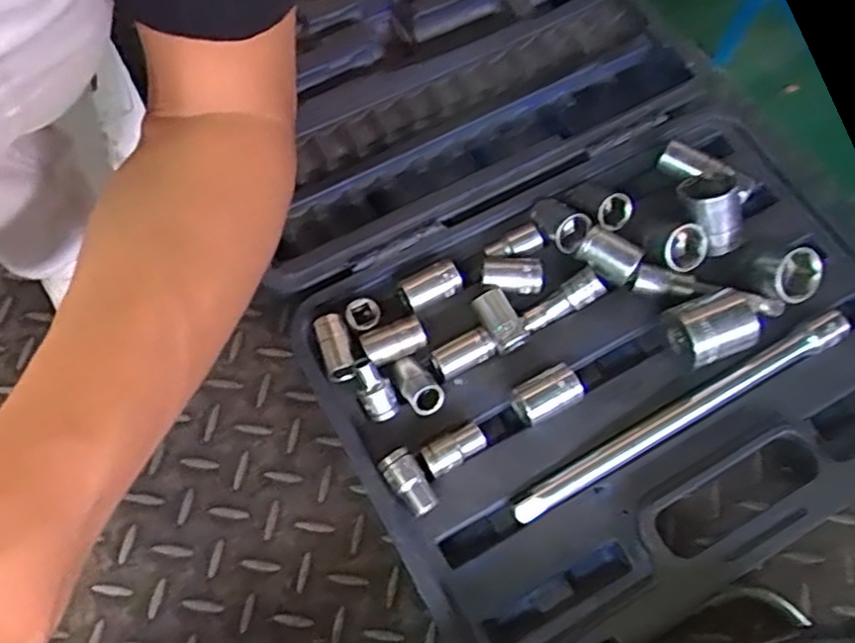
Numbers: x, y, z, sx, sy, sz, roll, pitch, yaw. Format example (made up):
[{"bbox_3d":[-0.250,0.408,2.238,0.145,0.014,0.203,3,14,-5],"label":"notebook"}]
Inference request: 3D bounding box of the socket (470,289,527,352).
[{"bbox_3d":[0.046,-0.001,0.455,0.021,0.019,0.041,-26,69,-14],"label":"socket"}]

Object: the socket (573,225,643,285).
[{"bbox_3d":[0.118,-0.043,0.464,0.038,0.020,0.021,43,70,15],"label":"socket"}]

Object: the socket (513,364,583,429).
[{"bbox_3d":[0.074,0.045,0.440,0.039,0.020,0.027,-26,69,-14],"label":"socket"}]

